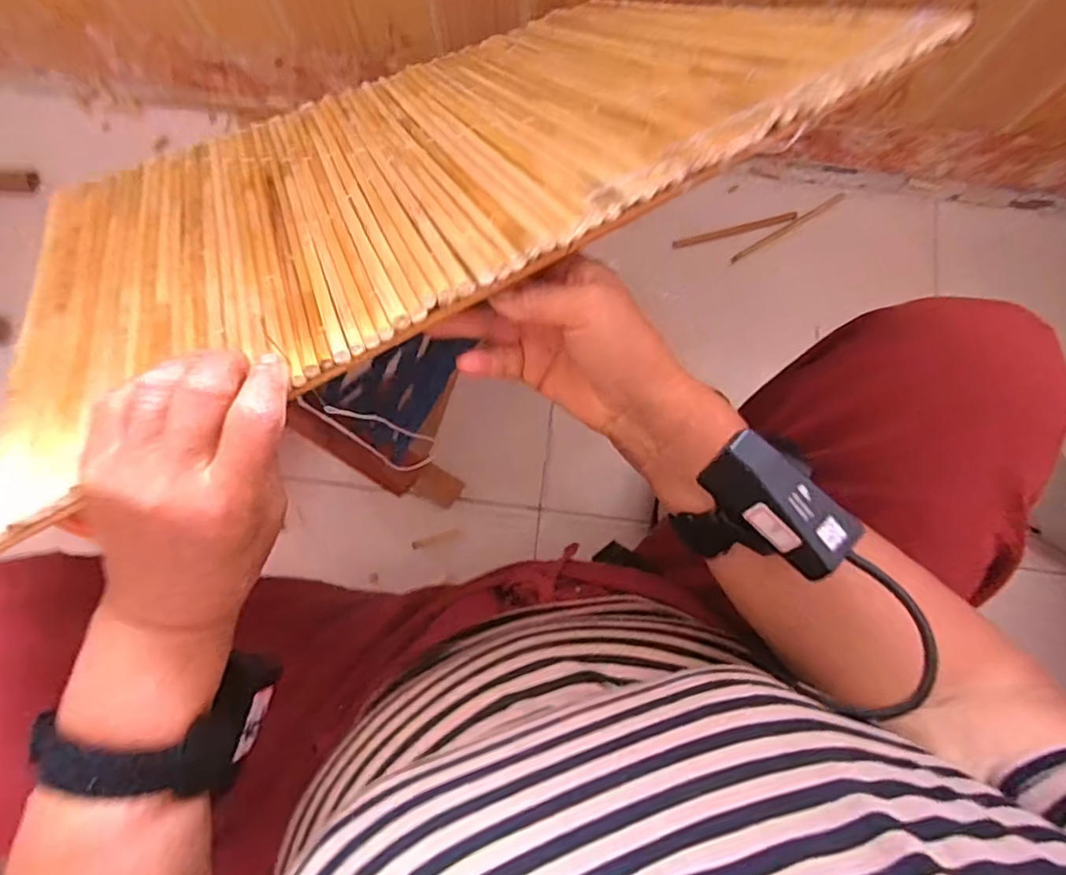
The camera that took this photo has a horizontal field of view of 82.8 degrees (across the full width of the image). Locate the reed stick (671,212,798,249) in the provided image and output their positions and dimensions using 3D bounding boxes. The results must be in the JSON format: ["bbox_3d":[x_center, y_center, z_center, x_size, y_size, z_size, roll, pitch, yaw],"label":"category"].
[{"bbox_3d":[0.281,-0.286,0.836,0.186,0.014,0.012,-16,80,-4],"label":"reed stick"}]

